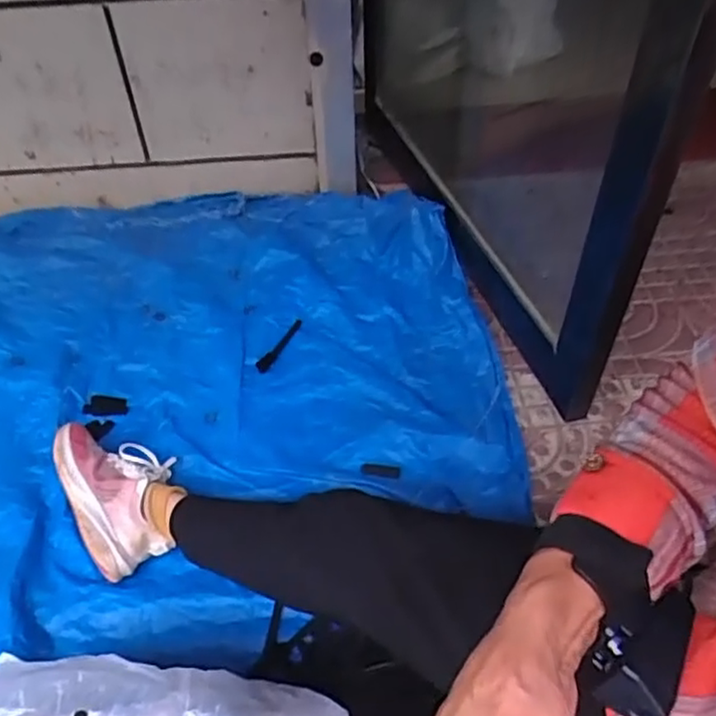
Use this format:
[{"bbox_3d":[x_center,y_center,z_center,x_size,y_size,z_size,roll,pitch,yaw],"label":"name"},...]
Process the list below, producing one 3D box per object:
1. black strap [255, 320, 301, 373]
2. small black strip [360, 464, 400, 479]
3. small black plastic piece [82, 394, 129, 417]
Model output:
[{"bbox_3d":[-0.132,-0.023,1.132,0.023,0.004,0.130,22,53,21],"label":"black strap"},{"bbox_3d":[0.033,0.166,0.971,0.057,0.005,0.020,4,48,6],"label":"small black strip"},{"bbox_3d":[-0.404,0.077,1.060,0.067,0.012,0.041,2,48,5],"label":"small black plastic piece"}]

